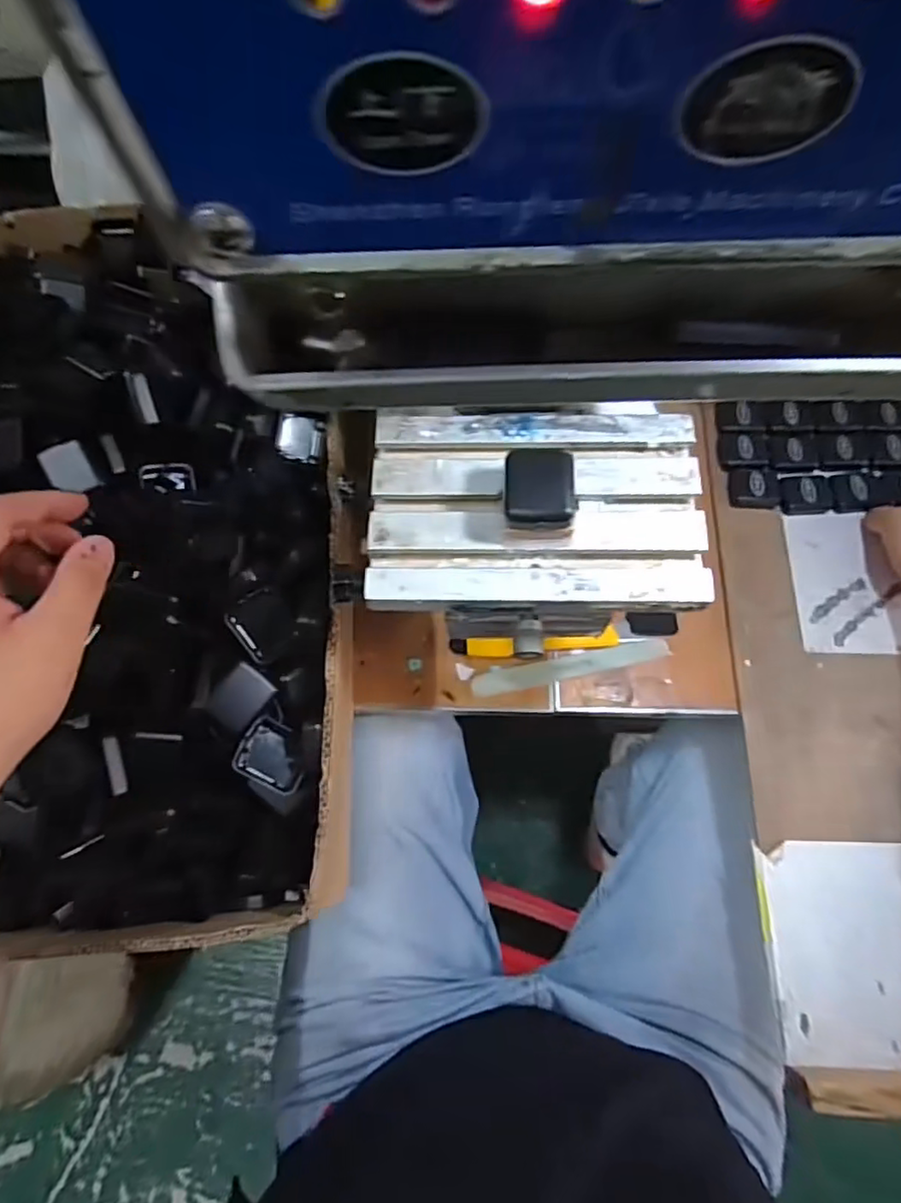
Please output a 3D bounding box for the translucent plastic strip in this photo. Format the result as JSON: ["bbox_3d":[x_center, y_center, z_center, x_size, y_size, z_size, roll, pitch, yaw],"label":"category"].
[{"bbox_3d":[0.107,0.058,0.553,0.177,0.009,0.021,-11,72,-2],"label":"translucent plastic strip"}]

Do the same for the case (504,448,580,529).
[{"bbox_3d":[0.048,-0.062,0.335,0.037,0.007,0.046,1,72,2],"label":"case"}]

